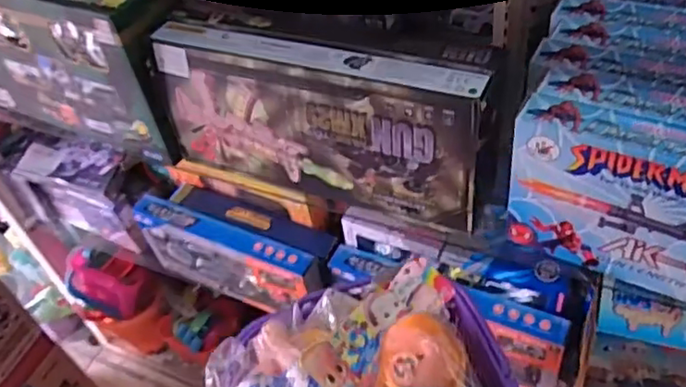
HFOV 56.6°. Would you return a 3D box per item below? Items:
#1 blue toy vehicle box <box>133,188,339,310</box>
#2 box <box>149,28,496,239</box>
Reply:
[{"bbox_3d":[-0.184,0.097,1.109,0.367,0.156,0.098,19,51,21],"label":"blue toy vehicle box"},{"bbox_3d":[-0.036,-0.090,0.808,0.436,0.206,0.072,17,51,20],"label":"box"}]

